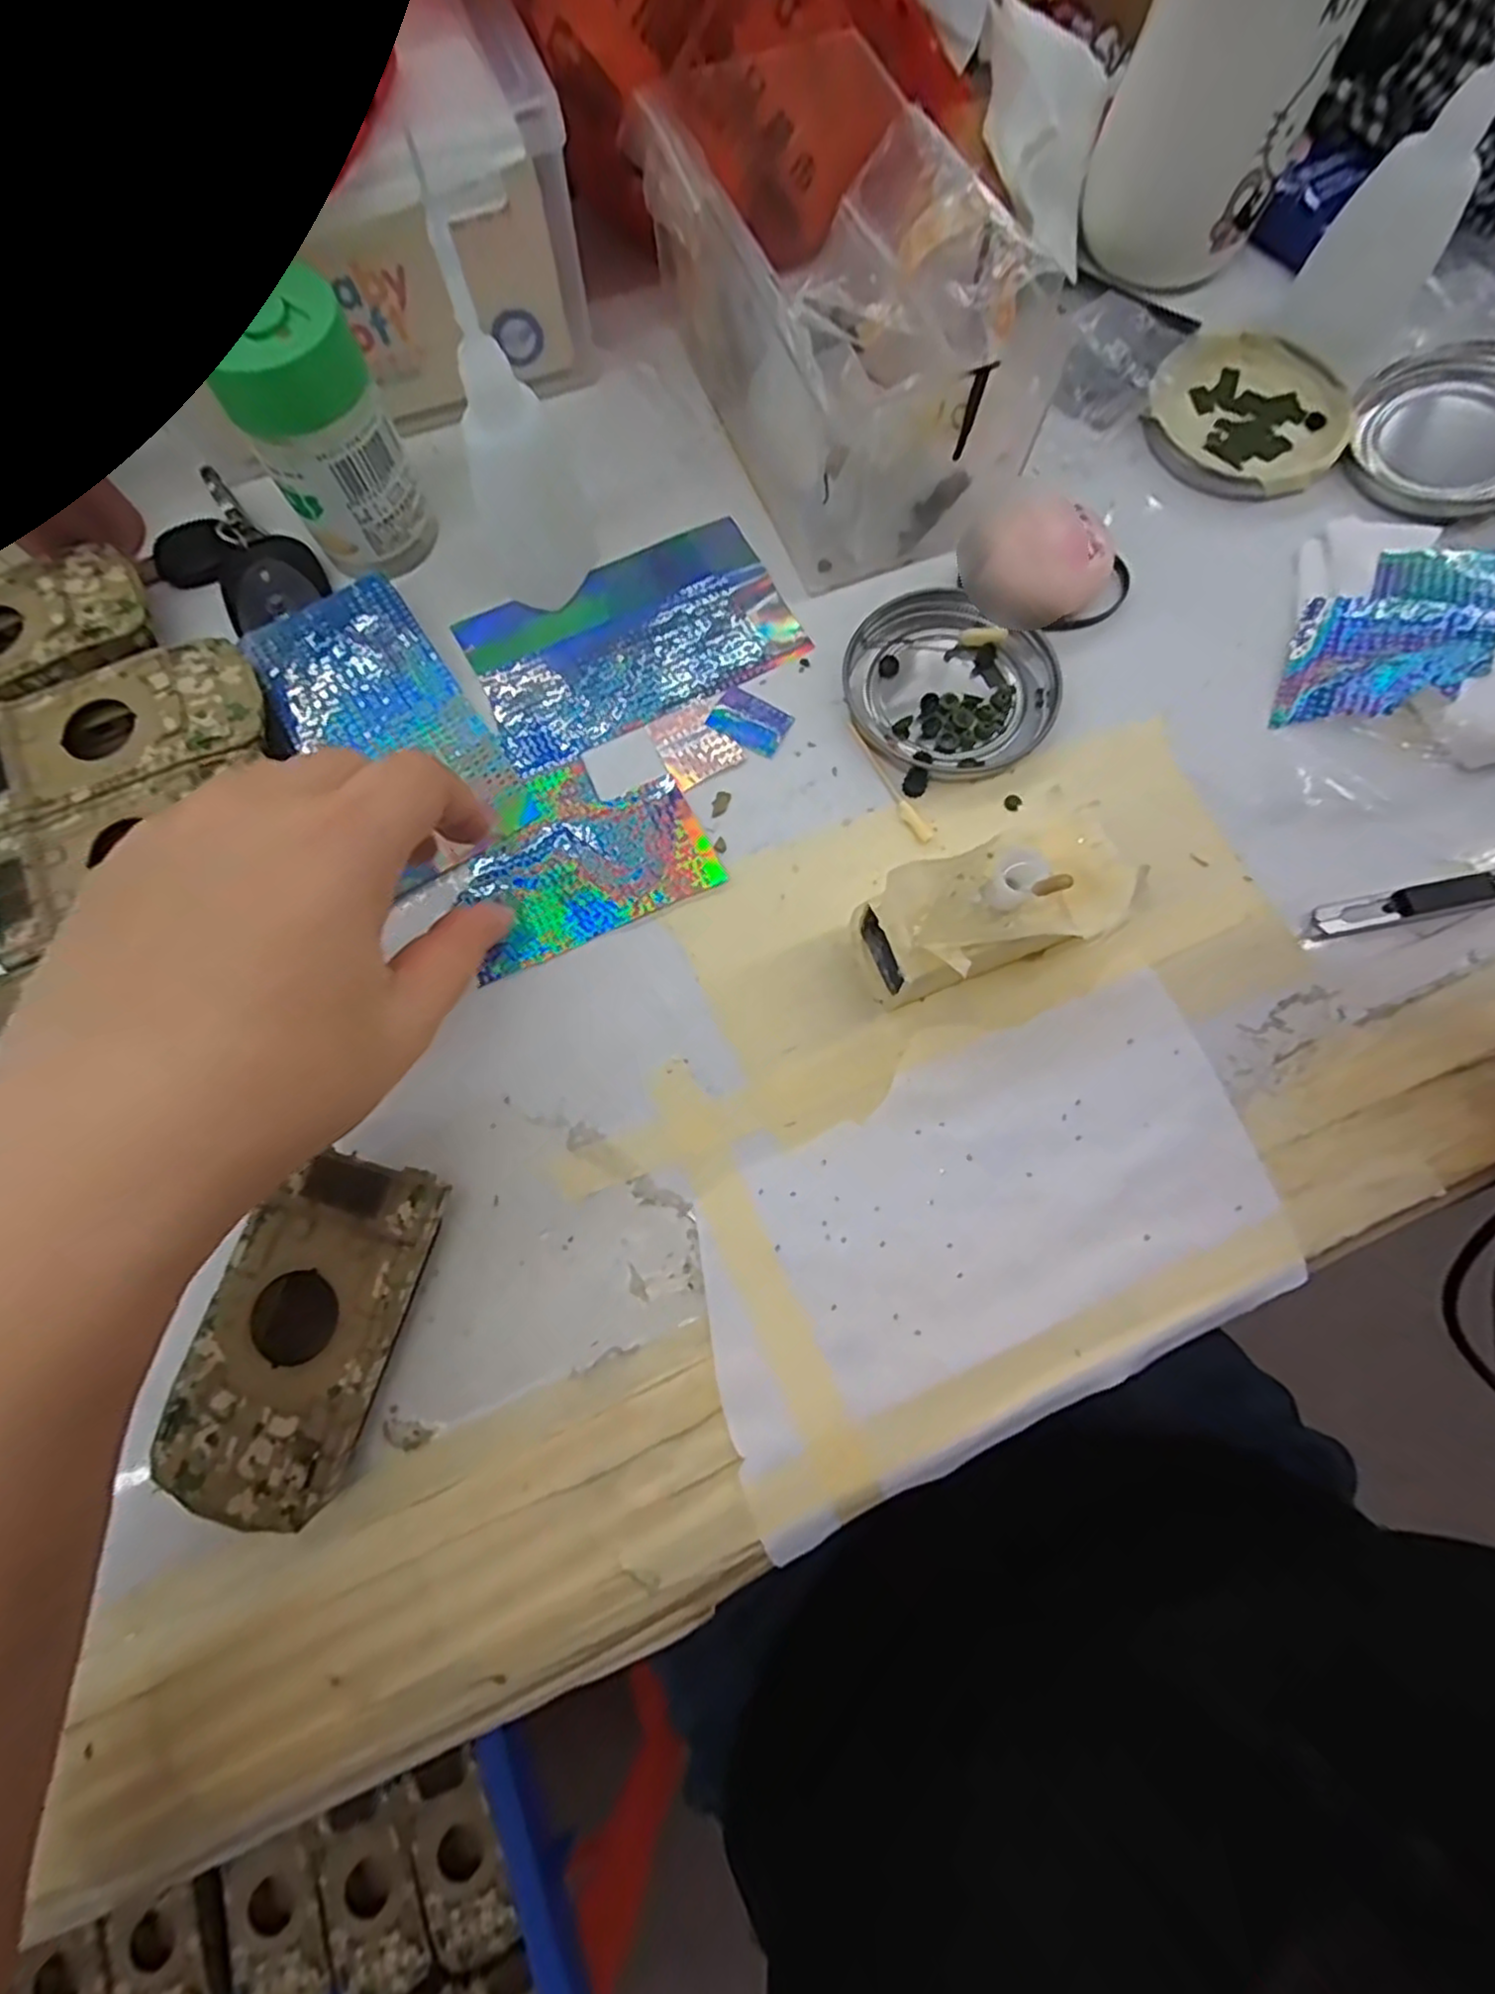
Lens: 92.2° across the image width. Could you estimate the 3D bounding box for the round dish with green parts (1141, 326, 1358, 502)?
[{"bbox_3d":[0.211,-0.247,0.303,0.078,0.009,0.078,0,76,1],"label":"round dish with green parts"}]

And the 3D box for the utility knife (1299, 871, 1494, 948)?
[{"bbox_3d":[0.252,-0.038,0.248,0.120,0.010,0.011,-13,76,-2],"label":"utility knife"}]

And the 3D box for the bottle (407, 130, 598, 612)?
[{"bbox_3d":[-0.080,-0.188,0.240,0.041,0.113,0.038,-15,76,-3],"label":"bottle"}]

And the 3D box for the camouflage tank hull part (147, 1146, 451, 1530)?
[{"bbox_3d":[-0.125,0.095,0.211,0.050,0.025,0.095,15,76,5],"label":"camouflage tank hull part"}]

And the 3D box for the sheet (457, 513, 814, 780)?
[{"bbox_3d":[-0.046,-0.142,0.286,0.123,0.004,0.076,-27,77,-6],"label":"sheet"}]

